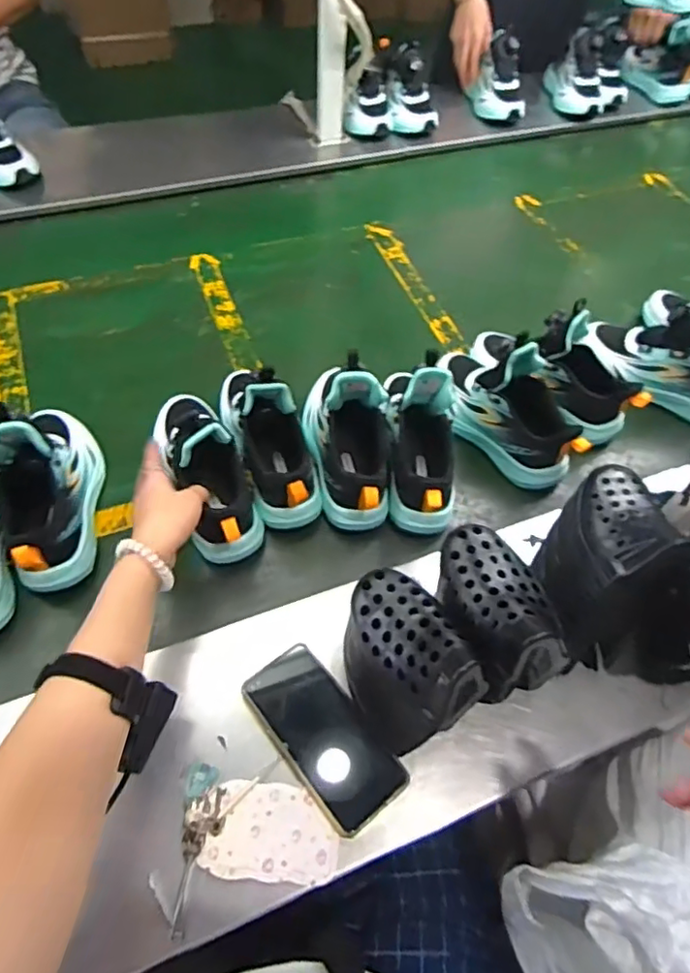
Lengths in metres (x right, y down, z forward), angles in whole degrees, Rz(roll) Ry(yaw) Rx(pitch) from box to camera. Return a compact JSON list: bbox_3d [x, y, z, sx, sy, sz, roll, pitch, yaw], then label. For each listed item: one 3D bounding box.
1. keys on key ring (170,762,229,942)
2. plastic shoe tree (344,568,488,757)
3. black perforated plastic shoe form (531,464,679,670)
[{"bbox_3d":[-0.117,0.292,0.485,0.034,0.008,0.120,0,56,-5],"label":"keys on key ring"},{"bbox_3d":[0.047,0.145,0.500,0.078,0.134,0.131,-24,61,-19],"label":"plastic shoe tree"},{"bbox_3d":[0.238,0.070,0.558,0.094,0.149,0.141,20,57,9],"label":"black perforated plastic shoe form"}]

